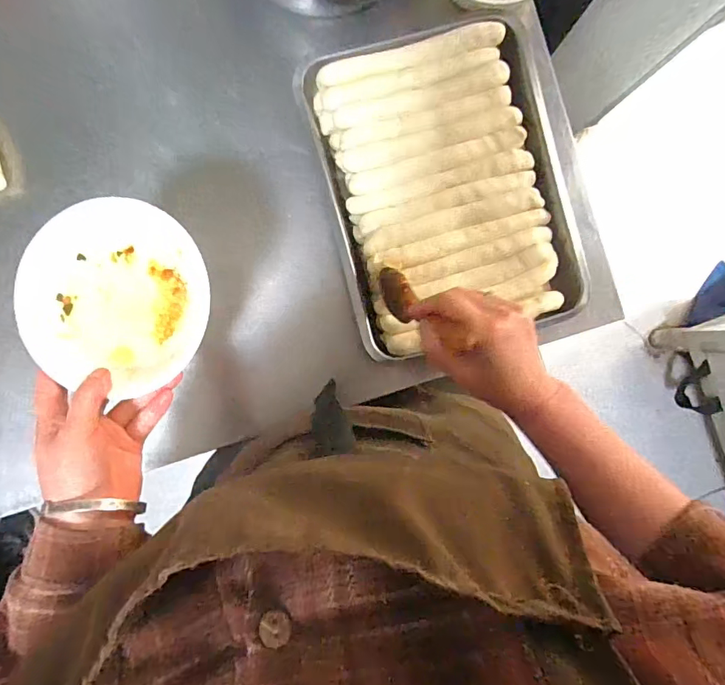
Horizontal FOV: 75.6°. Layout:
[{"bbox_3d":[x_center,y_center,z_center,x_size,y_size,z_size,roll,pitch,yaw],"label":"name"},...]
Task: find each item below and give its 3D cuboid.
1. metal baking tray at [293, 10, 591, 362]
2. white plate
[{"bbox_3d":[0.090,-0.168,0.510,0.256,0.042,0.320,-15,91,-2],"label":"metal baking tray"},{"bbox_3d":[-0.187,-0.036,0.357,0.127,0.029,0.139,0,91,-2],"label":"white plate"}]

